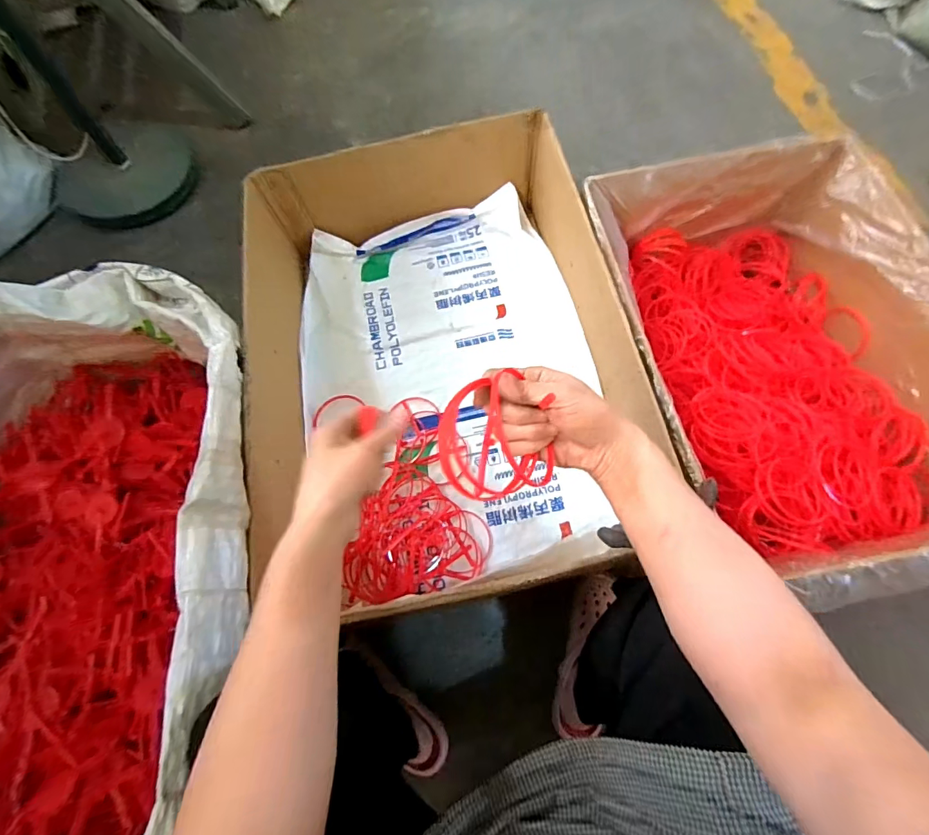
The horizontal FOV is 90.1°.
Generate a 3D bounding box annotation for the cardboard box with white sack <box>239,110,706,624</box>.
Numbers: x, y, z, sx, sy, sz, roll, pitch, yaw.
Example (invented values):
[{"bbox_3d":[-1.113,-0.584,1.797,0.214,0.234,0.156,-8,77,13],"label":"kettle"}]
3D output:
[{"bbox_3d":[-0.046,-0.104,0.682,0.485,0.187,0.633,-12,69,-4],"label":"cardboard box with white sack"}]

